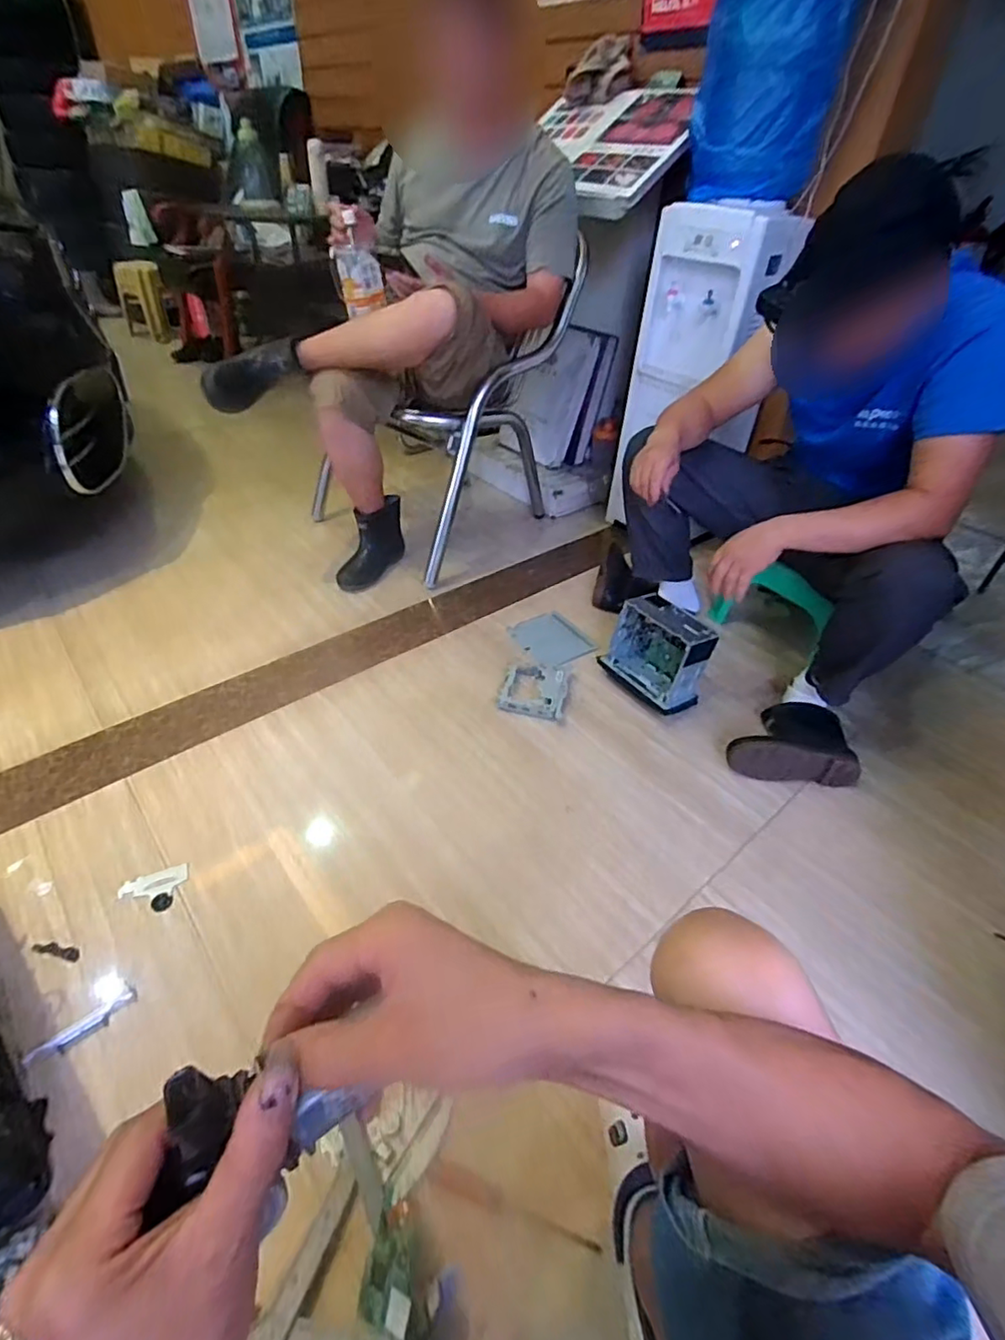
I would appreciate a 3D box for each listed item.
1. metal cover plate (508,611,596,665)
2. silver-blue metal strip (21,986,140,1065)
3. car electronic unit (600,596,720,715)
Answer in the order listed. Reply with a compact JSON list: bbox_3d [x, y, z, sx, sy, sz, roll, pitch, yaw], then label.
[{"bbox_3d":[0.119,-0.075,1.401,0.172,0.011,0.149,-21,56,-31],"label":"metal cover plate"},{"bbox_3d":[-0.540,0.459,0.760,0.029,0.006,0.121,33,42,31],"label":"silver-blue metal strip"},{"bbox_3d":[0.327,-0.032,1.260,0.115,0.195,0.209,-26,50,-28],"label":"car electronic unit"}]

